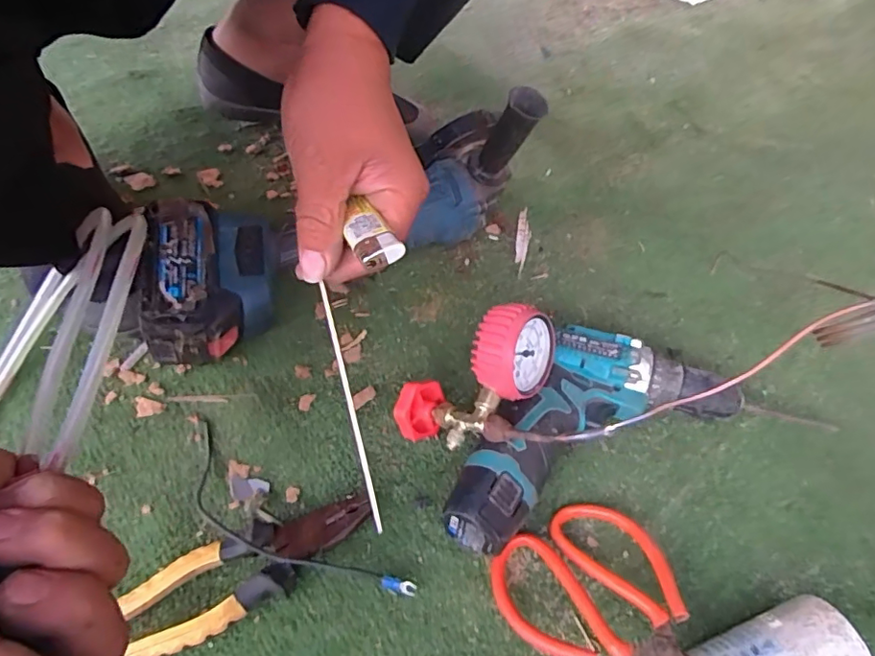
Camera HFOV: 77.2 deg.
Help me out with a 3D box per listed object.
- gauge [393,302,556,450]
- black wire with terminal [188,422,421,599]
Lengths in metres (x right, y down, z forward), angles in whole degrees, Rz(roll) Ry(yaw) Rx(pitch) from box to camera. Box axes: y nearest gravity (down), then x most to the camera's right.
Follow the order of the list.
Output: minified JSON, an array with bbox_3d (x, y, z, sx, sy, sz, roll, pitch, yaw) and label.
[{"bbox_3d":[0.029,0.041,0.393,0.131,0.059,0.068,-37,56,11],"label":"gauge"},{"bbox_3d":[-0.108,0.124,0.355,0.198,0.034,0.048,30,57,20],"label":"black wire with terminal"}]

